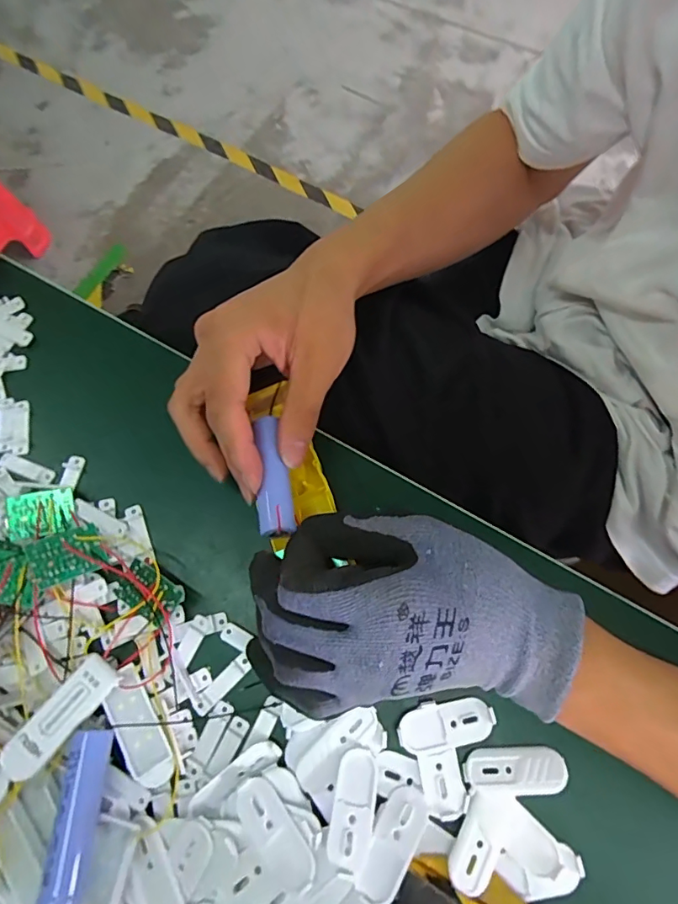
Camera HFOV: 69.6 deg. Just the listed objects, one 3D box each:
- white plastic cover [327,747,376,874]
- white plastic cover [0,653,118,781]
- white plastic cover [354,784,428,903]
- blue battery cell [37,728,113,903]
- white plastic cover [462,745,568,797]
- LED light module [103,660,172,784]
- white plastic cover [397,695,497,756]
[{"bbox_3d":[0.007,0.168,0.232,0.018,0.004,0.046,11,51,5],"label":"white plastic cover"},{"bbox_3d":[-0.134,0.126,0.234,0.020,0.004,0.056,34,60,12],"label":"white plastic cover"},{"bbox_3d":[0.025,0.181,0.227,0.020,0.005,0.047,34,50,12],"label":"white plastic cover"},{"bbox_3d":[-0.116,0.161,0.218,0.015,0.020,0.063,-2,58,1],"label":"blue battery cell"},{"bbox_3d":[0.088,0.158,0.242,0.049,0.005,0.019,-4,71,0],"label":"white plastic cover"},{"bbox_3d":[-0.101,0.137,0.244,0.019,0.011,0.056,-31,74,-9],"label":"LED light module"},{"bbox_3d":[0.055,0.140,0.250,0.049,0.005,0.022,-6,71,-1],"label":"white plastic cover"}]

